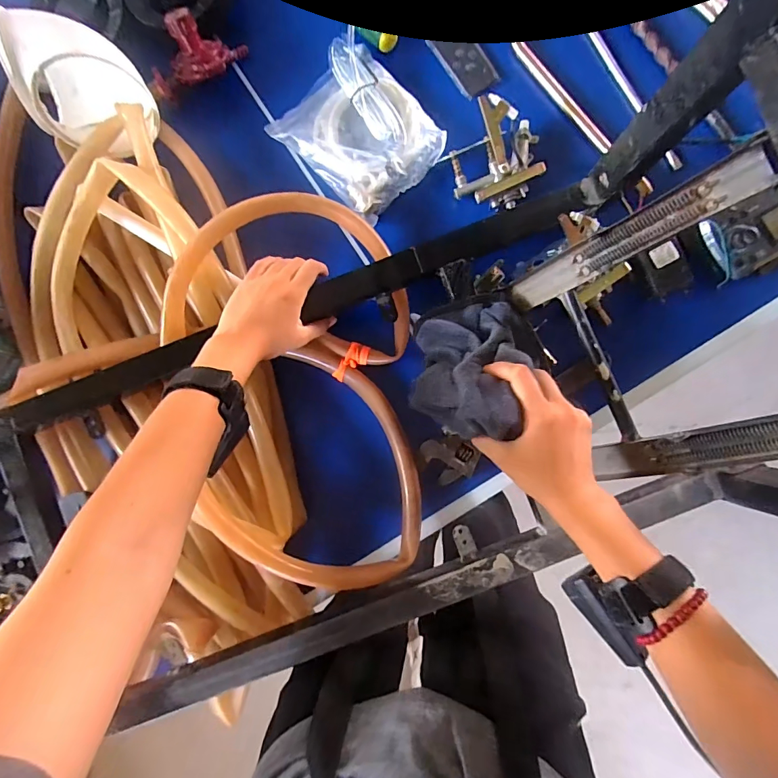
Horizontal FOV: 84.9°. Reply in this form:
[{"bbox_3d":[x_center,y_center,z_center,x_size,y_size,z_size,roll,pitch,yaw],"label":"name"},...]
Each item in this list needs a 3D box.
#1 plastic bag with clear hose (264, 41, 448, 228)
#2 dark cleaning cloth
[{"bbox_3d":[-0.033,-0.296,0.485,0.137,0.032,0.171,-45,86,4],"label":"plastic bag with clear hose"},{"bbox_3d":[0.071,-0.023,0.377,0.092,0.090,0.120,5,91,5],"label":"dark cleaning cloth"}]

